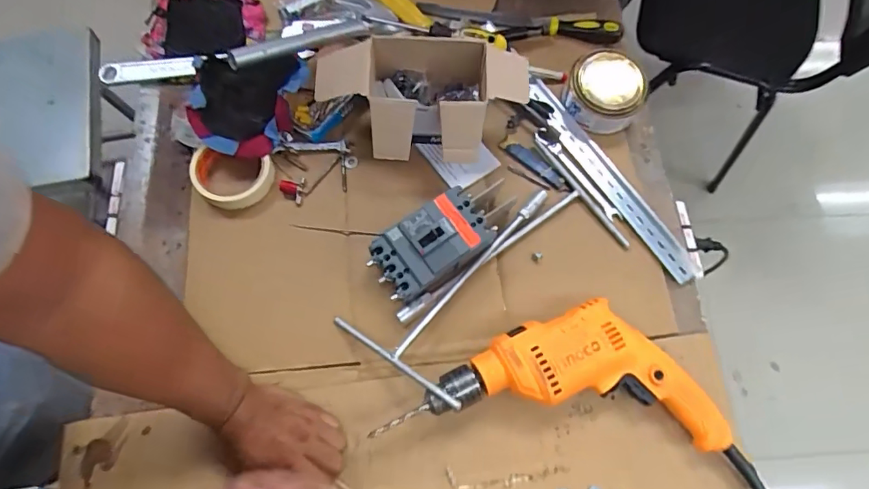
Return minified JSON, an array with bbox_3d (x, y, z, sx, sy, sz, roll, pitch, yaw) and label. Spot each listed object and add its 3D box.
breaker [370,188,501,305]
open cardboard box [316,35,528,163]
[{"bbox_3d":[0.001,0.001,0.594,0.141,0.070,0.077,-34,73,-14],"label":"breaker"},{"bbox_3d":[-0.022,-0.170,0.634,0.235,0.102,0.131,5,68,0],"label":"open cardboard box"}]

